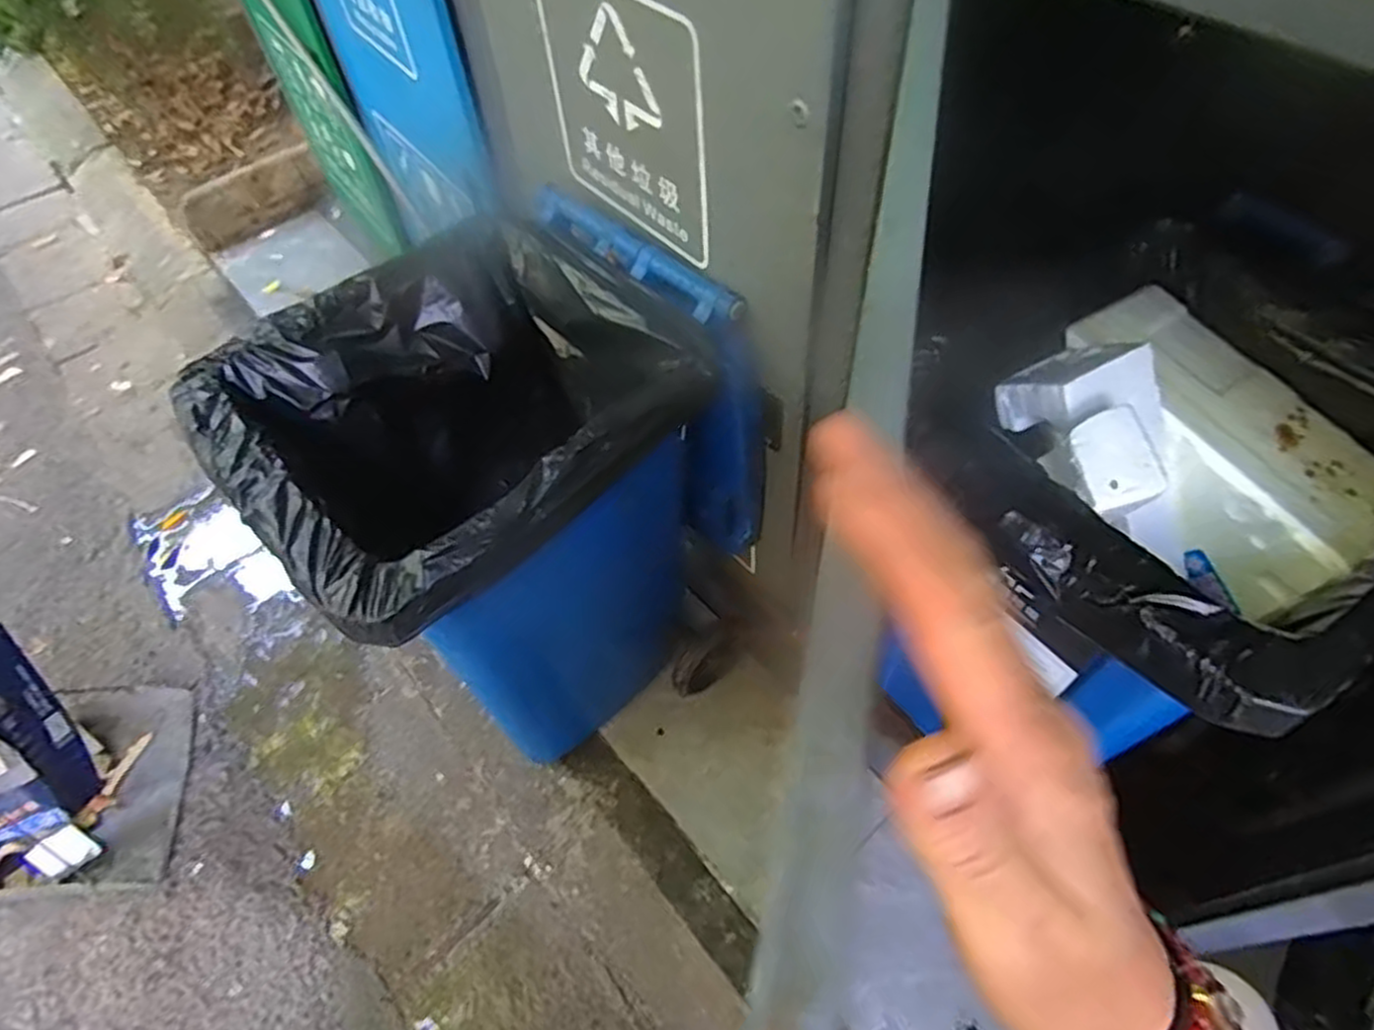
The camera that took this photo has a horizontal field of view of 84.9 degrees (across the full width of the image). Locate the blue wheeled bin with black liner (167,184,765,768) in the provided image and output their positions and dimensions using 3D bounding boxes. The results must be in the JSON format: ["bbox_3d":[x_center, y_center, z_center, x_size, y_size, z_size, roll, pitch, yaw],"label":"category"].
[{"bbox_3d":[-0.243,0.027,1.128,0.539,0.715,0.451,-38,62,-23],"label":"blue wheeled bin with black liner"}]

